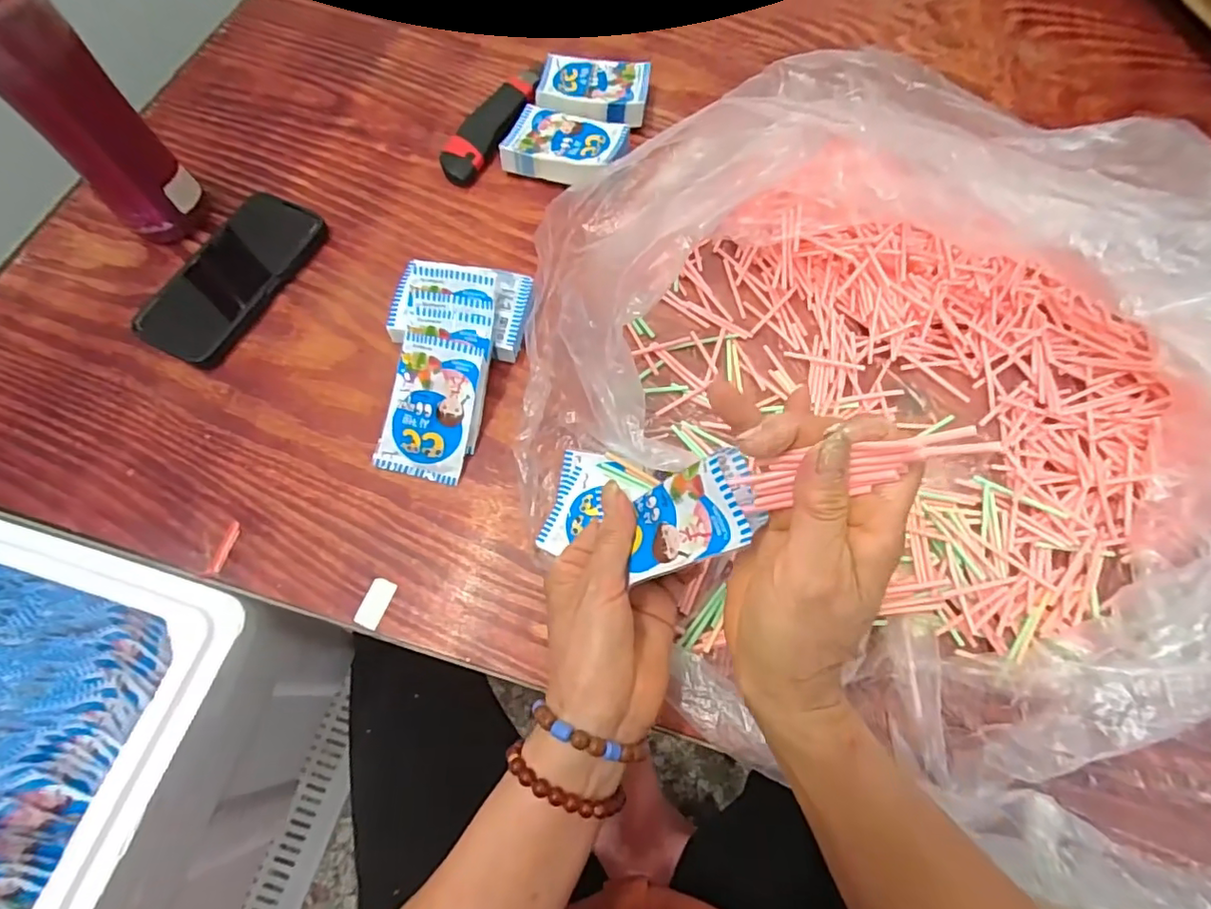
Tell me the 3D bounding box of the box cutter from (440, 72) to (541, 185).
[{"bbox_3d":[-0.108,-0.325,0.555,0.048,0.019,0.160,29,70,11],"label":"box cutter"}]

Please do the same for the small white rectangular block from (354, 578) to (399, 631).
[{"bbox_3d":[-0.158,0.103,0.391,0.017,0.004,0.033,18,69,7],"label":"small white rectangular block"}]

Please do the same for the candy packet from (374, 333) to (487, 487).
[{"bbox_3d":[-0.131,-0.034,0.423,0.063,0.008,0.102,13,92,3],"label":"candy packet"}]

